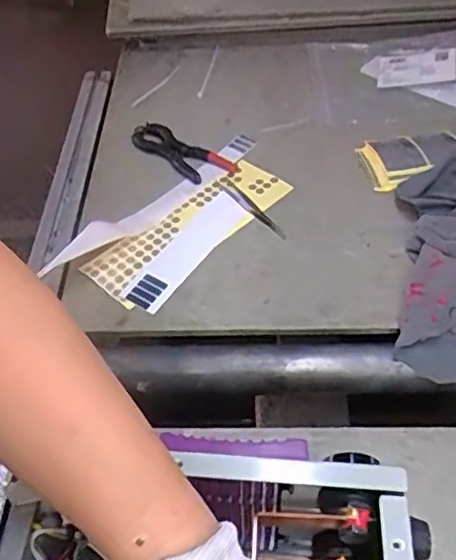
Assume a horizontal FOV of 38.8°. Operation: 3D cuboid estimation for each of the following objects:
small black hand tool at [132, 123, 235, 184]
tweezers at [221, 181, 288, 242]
[{"bbox_3d":[-0.067,-0.161,0.814,0.158,0.020,0.055,30,55,25],"label":"small black hand tool"},{"bbox_3d":[0.028,-0.082,0.736,0.015,0.009,0.113,-28,53,-22],"label":"tweezers"}]

